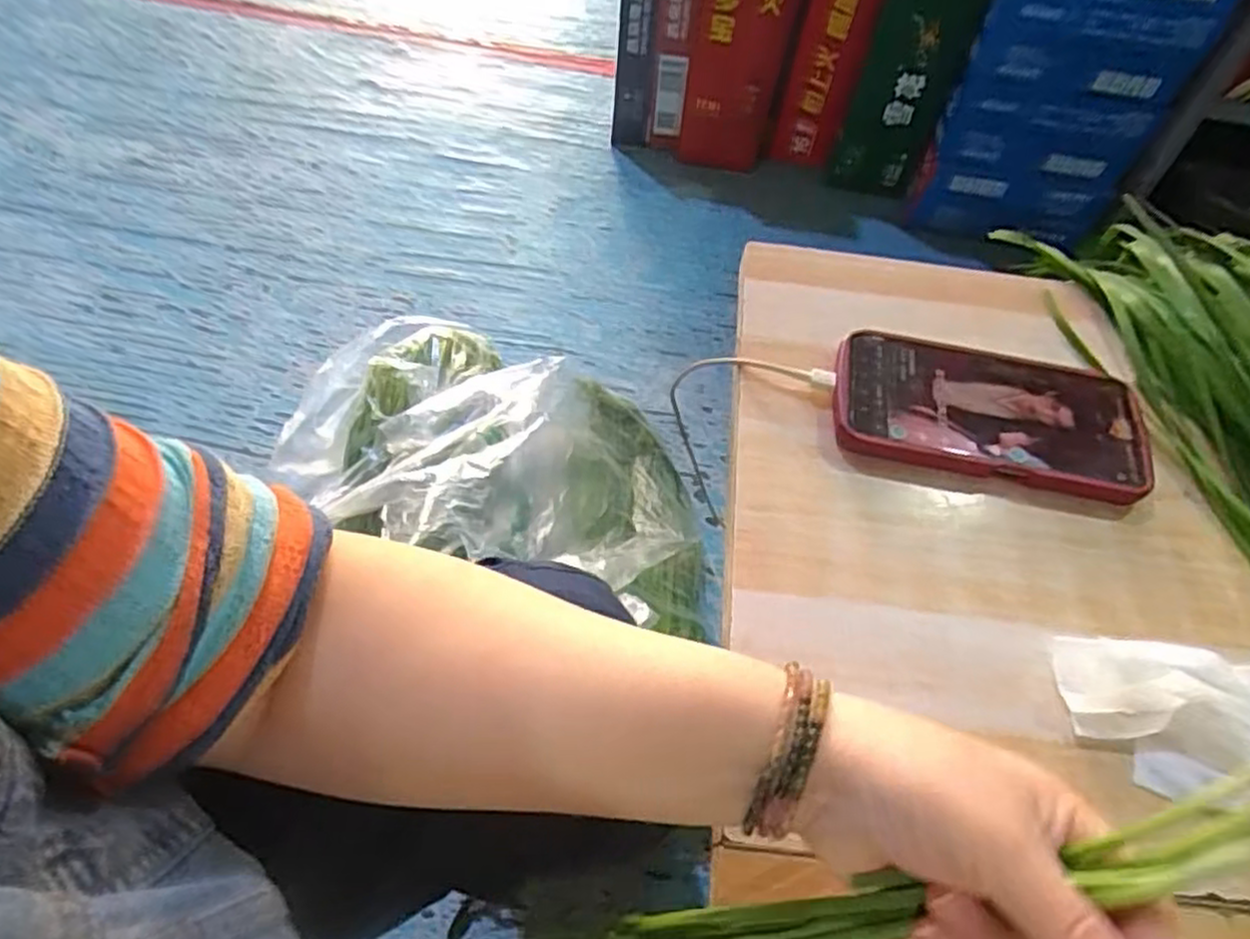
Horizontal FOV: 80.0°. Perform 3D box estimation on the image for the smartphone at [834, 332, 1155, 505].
[{"bbox_3d":[0.196,-0.031,0.405,0.162,0.014,0.080,12,61,3],"label":"smartphone"}]

